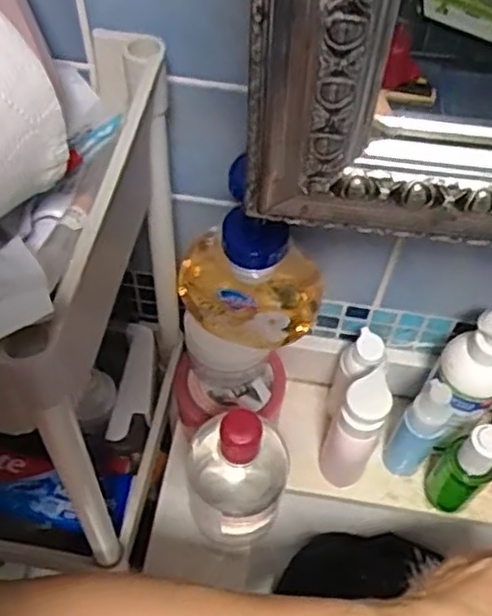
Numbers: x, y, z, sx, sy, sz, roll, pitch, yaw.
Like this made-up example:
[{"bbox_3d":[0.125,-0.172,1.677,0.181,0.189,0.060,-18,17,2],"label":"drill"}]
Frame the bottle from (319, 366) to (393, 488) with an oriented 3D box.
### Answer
[{"bbox_3d":[0.083,0.098,0.537,0.037,0.130,0.043,28,61,15],"label":"bottle"}]

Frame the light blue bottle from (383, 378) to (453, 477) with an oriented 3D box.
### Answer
[{"bbox_3d":[0.136,0.097,0.548,0.030,0.133,0.028,1,57,-1],"label":"light blue bottle"}]

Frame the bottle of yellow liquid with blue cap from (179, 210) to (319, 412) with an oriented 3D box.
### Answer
[{"bbox_3d":[0.001,0.001,0.501,0.093,0.184,0.066,12,58,6],"label":"bottle of yellow liquid with blue cap"}]

